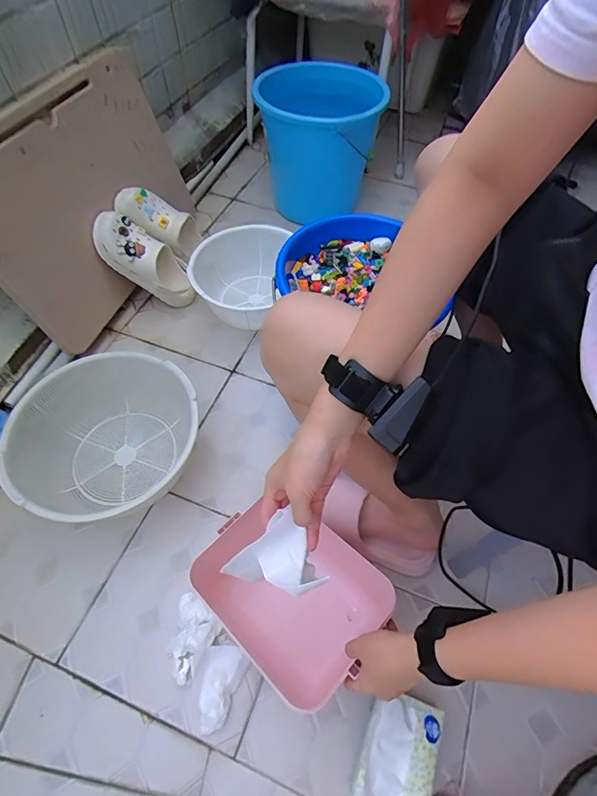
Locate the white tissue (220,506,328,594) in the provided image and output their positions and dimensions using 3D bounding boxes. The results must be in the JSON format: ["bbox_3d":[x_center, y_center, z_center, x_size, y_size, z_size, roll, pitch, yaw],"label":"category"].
[{"bbox_3d":[-0.021,0.171,0.411,0.077,0.059,0.070,-35,65,-18],"label":"white tissue"}]

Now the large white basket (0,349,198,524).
[{"bbox_3d":[-0.335,0.089,0.760,0.319,0.171,0.293,0,57,0],"label":"large white basket"}]

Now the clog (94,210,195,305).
[{"bbox_3d":[-0.357,-0.315,0.964,0.255,0.089,0.110,39,58,-26],"label":"clog"}]

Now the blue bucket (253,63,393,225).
[{"bbox_3d":[0.056,-0.760,1.215,0.329,0.303,0.329,0,57,0],"label":"blue bucket"}]

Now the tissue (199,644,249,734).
[{"bbox_3d":[-0.114,0.426,0.607,0.062,0.020,0.106,8,60,5],"label":"tissue"}]

